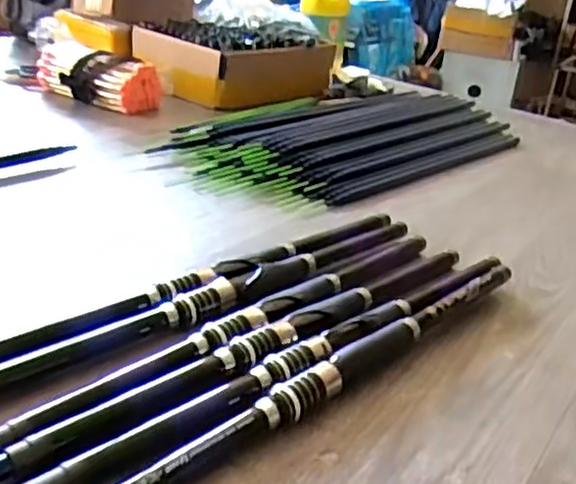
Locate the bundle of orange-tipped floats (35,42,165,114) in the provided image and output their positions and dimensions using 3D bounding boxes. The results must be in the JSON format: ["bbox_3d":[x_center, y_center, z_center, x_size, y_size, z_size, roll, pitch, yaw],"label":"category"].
[{"bbox_3d":[-0.357,-0.301,1.264,0.228,0.083,0.090,18,27,23],"label":"bundle of orange-tipped floats"}]

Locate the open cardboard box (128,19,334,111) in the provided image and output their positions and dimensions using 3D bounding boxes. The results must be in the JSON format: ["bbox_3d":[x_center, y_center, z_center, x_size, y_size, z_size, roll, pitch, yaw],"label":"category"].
[{"bbox_3d":[-0.107,-0.386,1.453,0.270,0.136,0.345,24,30,33],"label":"open cardboard box"}]

